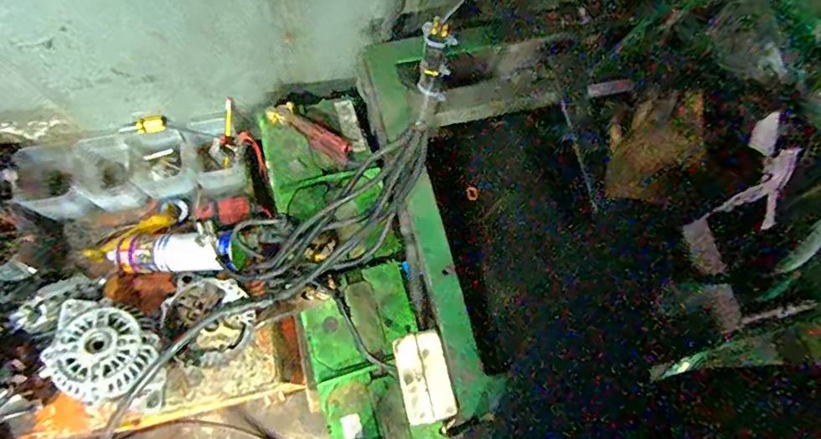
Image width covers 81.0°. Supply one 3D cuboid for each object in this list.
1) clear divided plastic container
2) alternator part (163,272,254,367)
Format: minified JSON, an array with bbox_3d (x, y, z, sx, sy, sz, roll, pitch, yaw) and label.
[{"bbox_3d":[-0.478,-0.086,0.859,0.367,0.090,0.115,-9,71,-8],"label":"clear divided plastic container"},{"bbox_3d":[-0.334,0.168,0.800,0.142,0.060,0.142,12,68,-16],"label":"alternator part"}]

